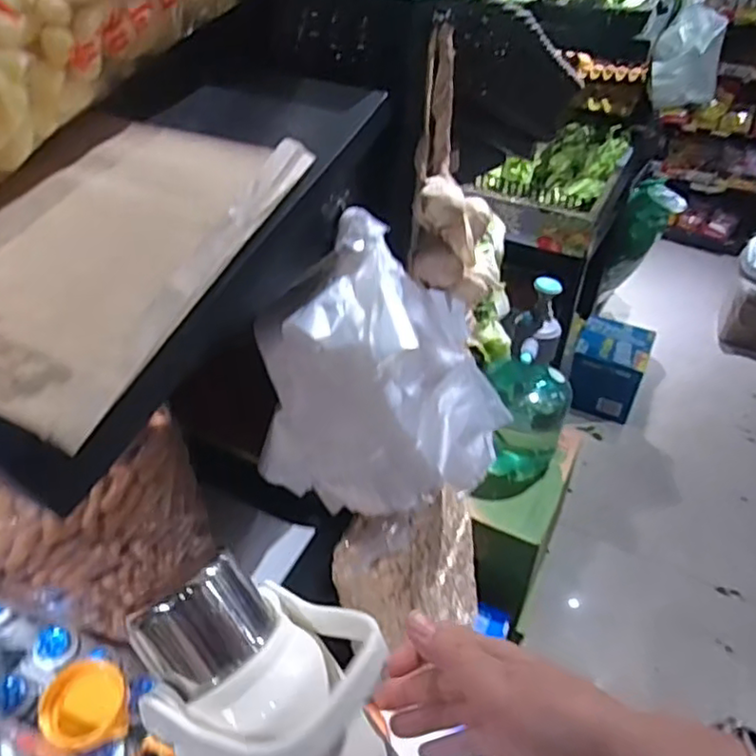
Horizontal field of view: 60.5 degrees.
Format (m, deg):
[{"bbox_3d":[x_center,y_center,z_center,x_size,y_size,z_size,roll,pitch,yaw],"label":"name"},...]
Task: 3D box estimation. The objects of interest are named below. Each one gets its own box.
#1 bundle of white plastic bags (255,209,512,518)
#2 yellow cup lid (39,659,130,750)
[{"bbox_3d":[0.011,-0.002,0.627,0.220,0.276,0.115,9,36,7],"label":"bundle of white plastic bags"},{"bbox_3d":[-0.267,0.298,0.591,0.069,0.034,0.062,-9,38,-17],"label":"yellow cup lid"}]

